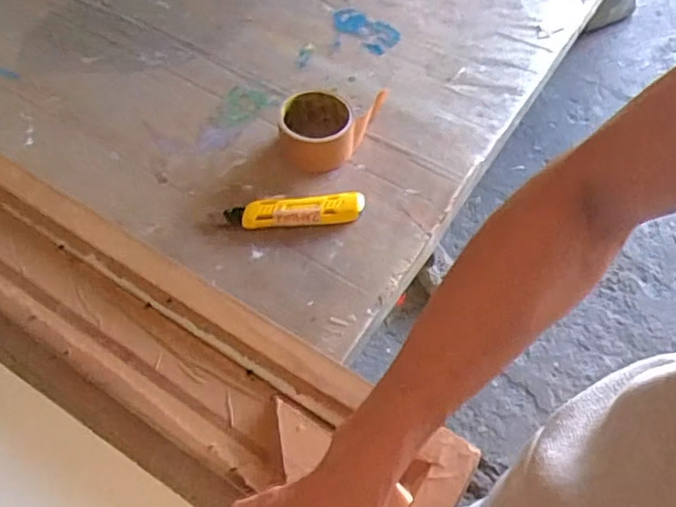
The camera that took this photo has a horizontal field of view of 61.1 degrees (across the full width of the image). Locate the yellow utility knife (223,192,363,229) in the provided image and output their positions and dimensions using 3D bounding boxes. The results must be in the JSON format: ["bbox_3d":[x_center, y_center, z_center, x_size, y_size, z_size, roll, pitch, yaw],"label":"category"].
[{"bbox_3d":[-0.046,-0.046,0.619,0.147,0.021,0.033,-4,56,-3],"label":"yellow utility knife"}]

